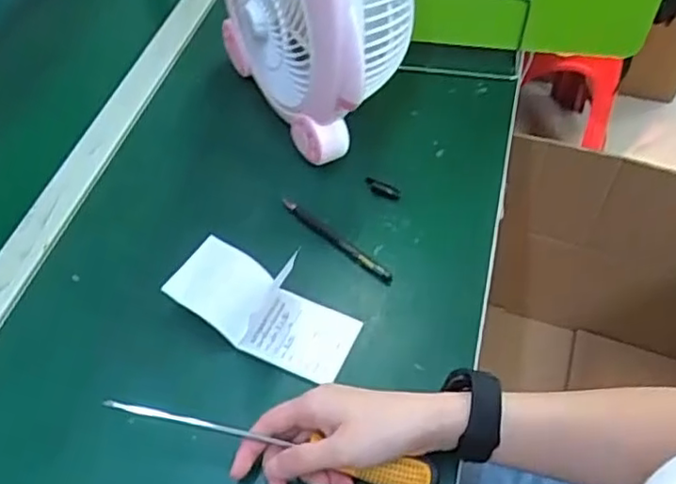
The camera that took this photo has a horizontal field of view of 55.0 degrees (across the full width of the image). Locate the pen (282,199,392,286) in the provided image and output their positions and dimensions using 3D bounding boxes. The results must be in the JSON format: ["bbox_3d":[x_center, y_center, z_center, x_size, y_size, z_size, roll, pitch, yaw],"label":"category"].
[{"bbox_3d":[-0.003,-0.001,0.616,0.134,0.008,0.014,36,61,24],"label":"pen"}]

